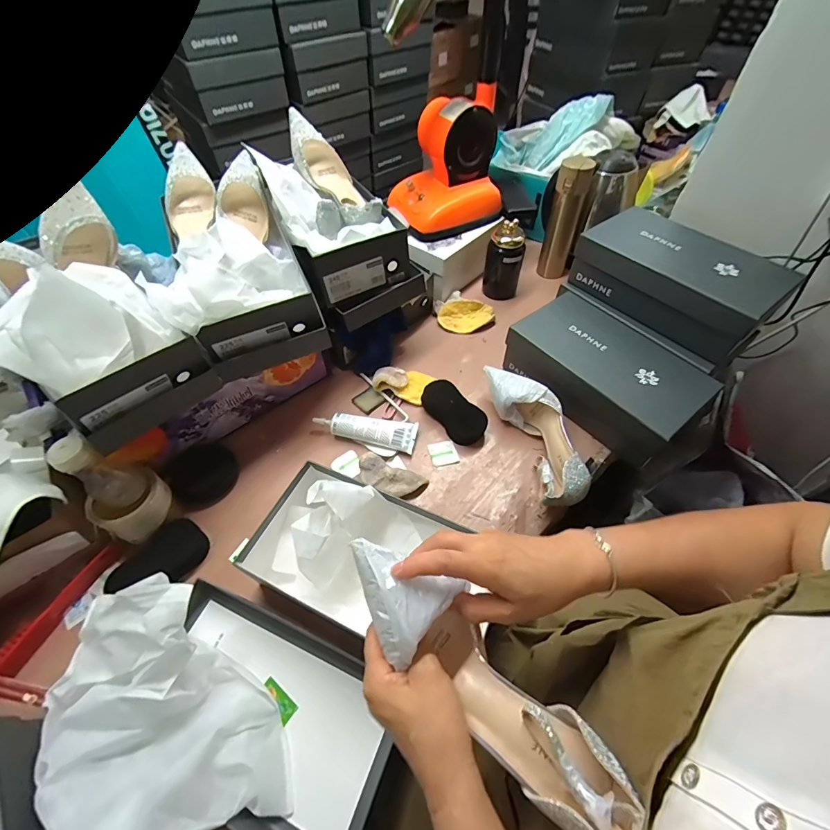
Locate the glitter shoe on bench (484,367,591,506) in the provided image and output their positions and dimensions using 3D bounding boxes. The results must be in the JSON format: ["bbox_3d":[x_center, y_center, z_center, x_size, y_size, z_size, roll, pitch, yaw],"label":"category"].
[{"bbox_3d":[0.193,0.024,0.622,0.081,0.068,0.252,-12,54,-7],"label":"glitter shoe on bench"}]

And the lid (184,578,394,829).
[{"bbox_3d":[-0.168,0.334,0.442,0.285,0.045,0.170,19,56,15],"label":"lid"}]

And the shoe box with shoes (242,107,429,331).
[{"bbox_3d":[-0.145,-0.333,0.682,0.182,0.197,0.297,-28,58,-18],"label":"shoe box with shoes"}]

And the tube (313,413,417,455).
[{"bbox_3d":[-0.083,0.021,0.665,0.171,0.032,0.050,10,54,9],"label":"tube"}]

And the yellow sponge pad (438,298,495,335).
[{"bbox_3d":[0.112,-0.209,0.839,0.118,0.022,0.079,6,88,-6],"label":"yellow sponge pad"}]

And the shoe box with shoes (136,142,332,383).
[{"bbox_3d":[-0.278,-0.246,0.593,0.184,0.181,0.328,-19,55,-13],"label":"shoe box with shoes"}]

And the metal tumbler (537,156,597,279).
[{"bbox_3d":[0.323,-0.417,0.850,0.068,0.238,0.061,15,55,12],"label":"metal tumbler"}]

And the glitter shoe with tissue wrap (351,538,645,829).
[{"bbox_3d":[0.041,0.194,0.302,0.247,0.078,0.065,41,64,16],"label":"glitter shoe with tissue wrap"}]

